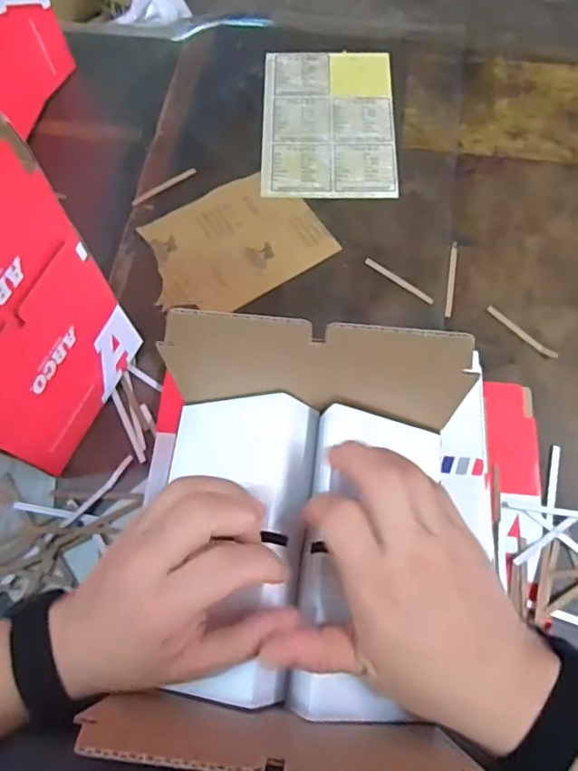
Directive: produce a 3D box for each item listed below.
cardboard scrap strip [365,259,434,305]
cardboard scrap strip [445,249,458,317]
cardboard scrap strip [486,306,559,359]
[{"bbox_3d":[0.133,-0.127,0.672,0.097,0.004,0.010,37,74,14],"label":"cardboard scrap strip"},{"bbox_3d":[0.198,-0.127,0.675,0.008,0.004,0.099,10,69,5],"label":"cardboard scrap strip"},{"bbox_3d":[0.271,-0.062,0.646,0.009,0.004,0.094,-43,74,-14],"label":"cardboard scrap strip"}]

